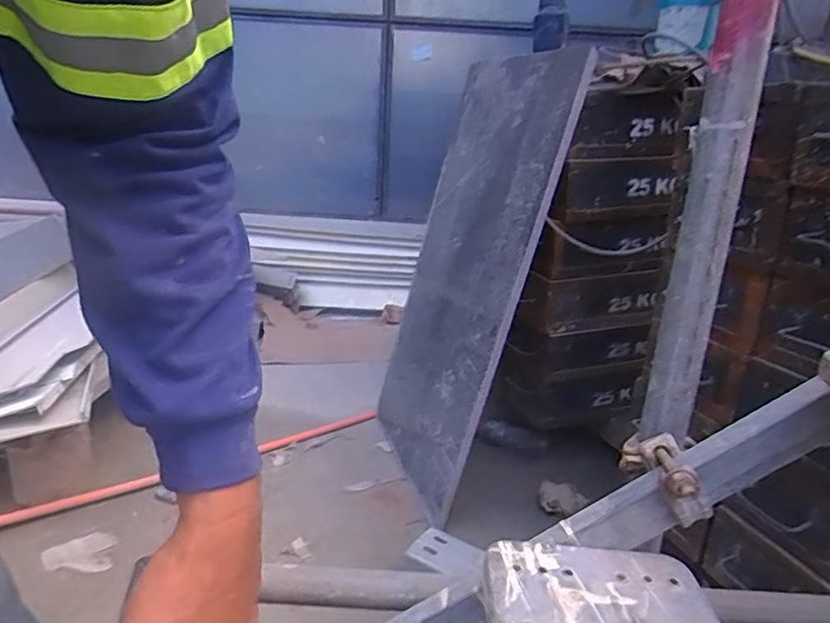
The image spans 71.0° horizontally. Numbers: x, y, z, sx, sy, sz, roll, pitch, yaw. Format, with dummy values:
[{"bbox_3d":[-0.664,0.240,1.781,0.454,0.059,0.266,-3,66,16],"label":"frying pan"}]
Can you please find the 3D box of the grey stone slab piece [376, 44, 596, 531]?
[{"bbox_3d":[0.100,-0.082,1.393,0.026,1.017,0.533,10,16,-22],"label":"grey stone slab piece"}]

